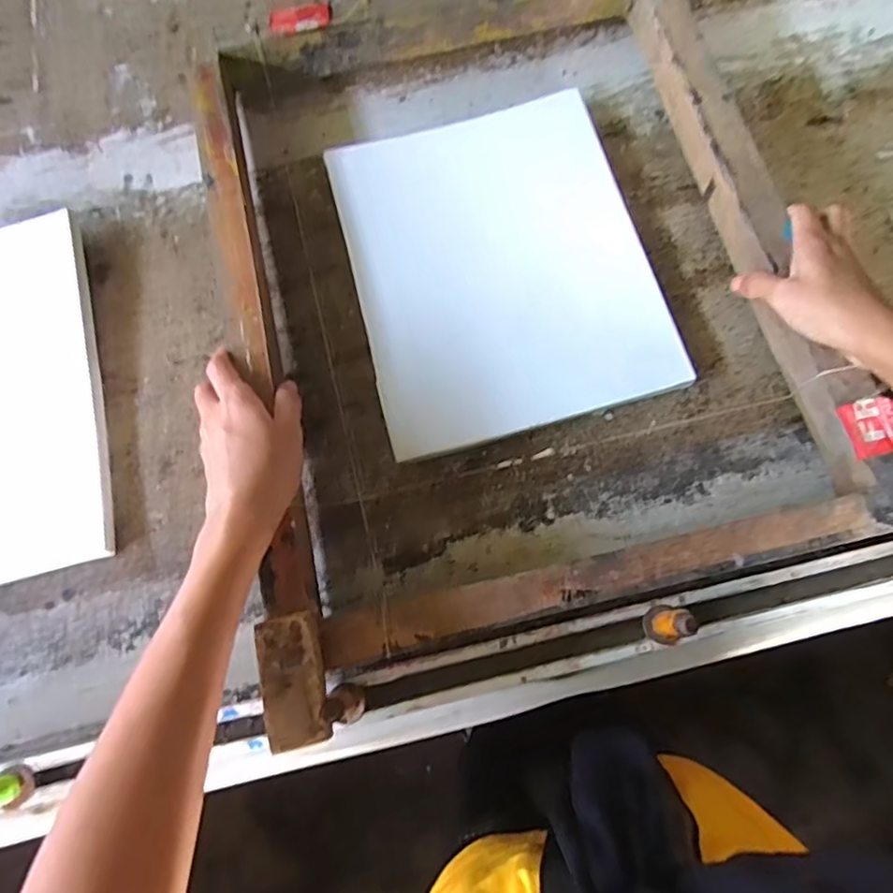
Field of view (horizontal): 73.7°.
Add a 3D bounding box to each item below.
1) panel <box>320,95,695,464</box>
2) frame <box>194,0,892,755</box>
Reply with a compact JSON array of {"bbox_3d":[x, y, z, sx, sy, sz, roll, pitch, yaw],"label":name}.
[{"bbox_3d":[0.037,-0.142,0.457,0.214,0.013,0.272,-14,72,-2],"label":"panel"},{"bbox_3d":[0.047,-0.119,0.424,0.395,0.062,0.517,-12,73,-3],"label":"frame"}]

